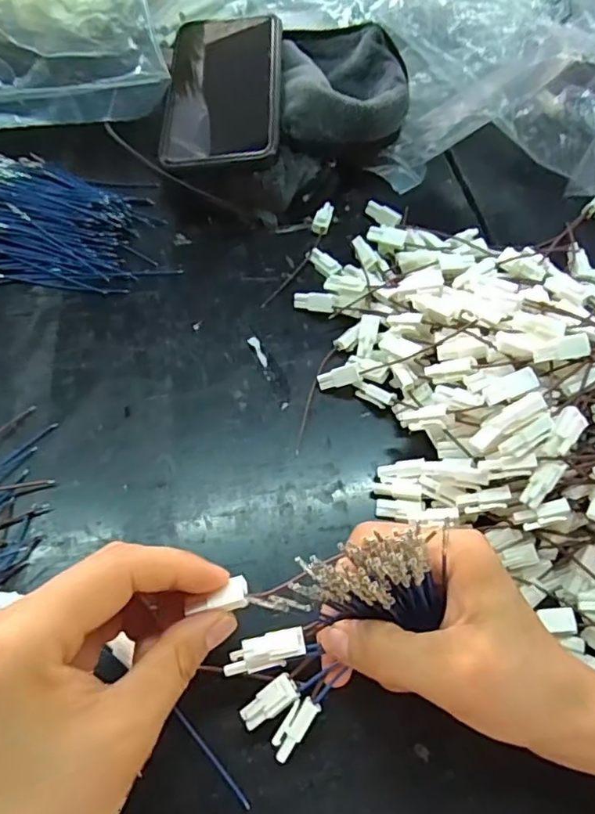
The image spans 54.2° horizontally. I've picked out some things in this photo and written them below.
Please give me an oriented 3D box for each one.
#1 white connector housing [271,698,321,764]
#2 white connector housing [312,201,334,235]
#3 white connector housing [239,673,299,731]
[{"bbox_3d":[-0.001,0.130,0.235,0.009,0.004,0.025,33,79,14],"label":"white connector housing"},{"bbox_3d":[0.017,-0.127,0.392,0.011,0.009,0.025,17,64,6],"label":"white connector housing"},{"bbox_3d":[-0.012,0.121,0.239,0.025,0.004,0.011,-37,70,-4],"label":"white connector housing"}]

